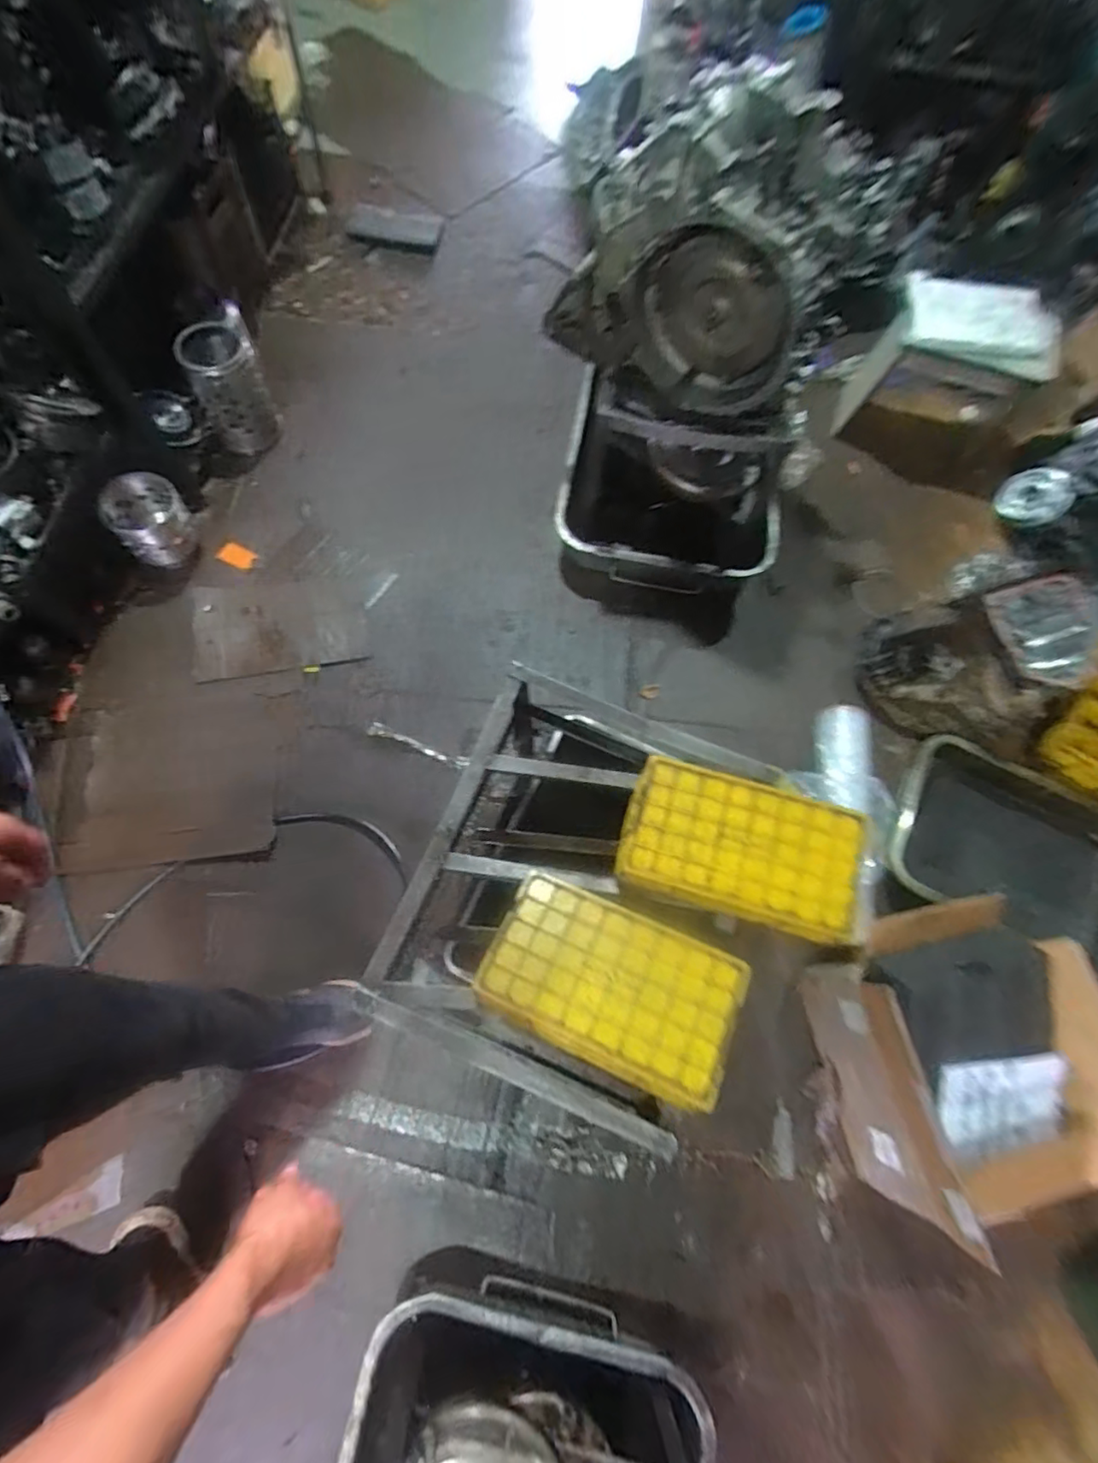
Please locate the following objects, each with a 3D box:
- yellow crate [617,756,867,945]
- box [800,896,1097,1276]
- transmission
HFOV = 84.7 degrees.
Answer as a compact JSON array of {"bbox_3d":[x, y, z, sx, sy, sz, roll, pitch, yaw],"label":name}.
[{"bbox_3d":[0.293,0.181,0.929,0.344,0.078,0.204,17,70,3],"label":"yellow crate"},{"bbox_3d":[0.702,0.539,1.030,0.374,0.311,0.443,-8,69,-6],"label":"box"},{"bbox_3d":[0.294,-0.991,1.222,0.601,0.373,0.362,29,71,7],"label":"transmission"}]

